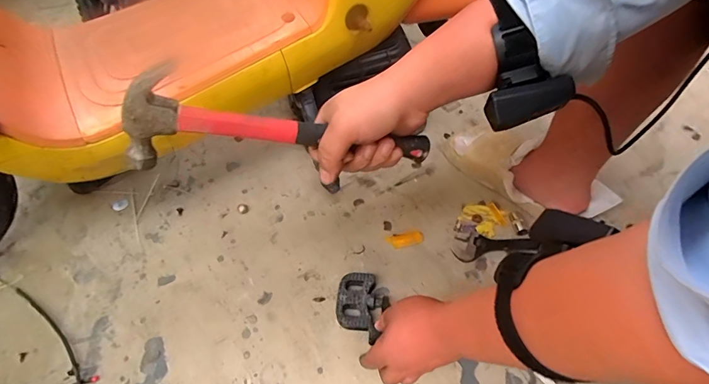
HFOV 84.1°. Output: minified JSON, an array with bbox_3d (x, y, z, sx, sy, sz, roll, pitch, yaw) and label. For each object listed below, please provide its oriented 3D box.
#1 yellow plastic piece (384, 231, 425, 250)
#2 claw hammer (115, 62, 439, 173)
[{"bbox_3d":[0.089,0.083,0.685,0.065,0.005,0.025,-11,52,-5],"label":"yellow plastic piece"},{"bbox_3d":[-0.054,-0.053,0.359,0.271,0.088,0.022,3,48,-23],"label":"claw hammer"}]

